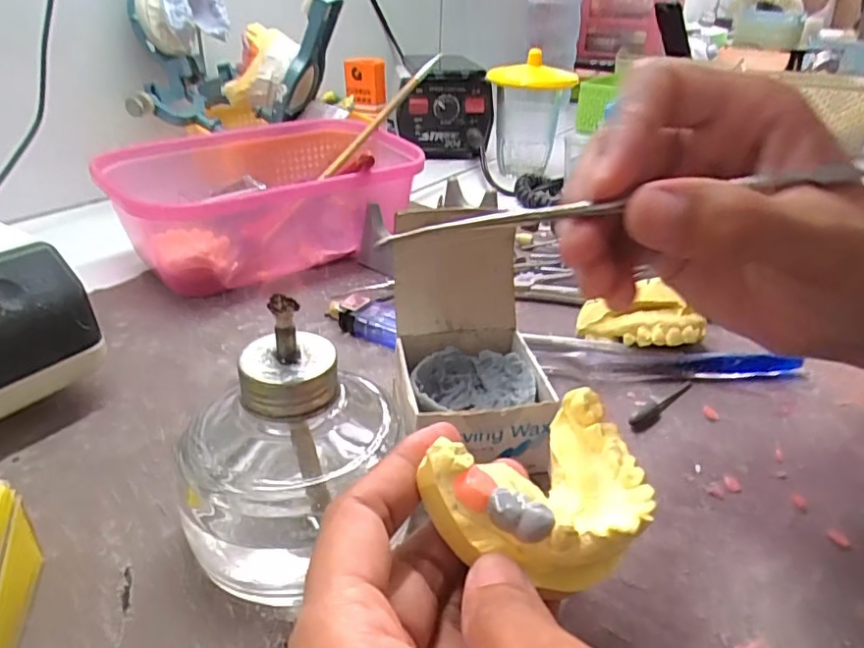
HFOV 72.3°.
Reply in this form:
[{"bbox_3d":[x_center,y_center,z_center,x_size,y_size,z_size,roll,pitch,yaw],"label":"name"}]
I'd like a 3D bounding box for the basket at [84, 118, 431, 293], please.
[{"bbox_3d":[-0.104,-0.083,0.397,0.191,0.070,0.123,-21,37,-35],"label":"basket"}]

